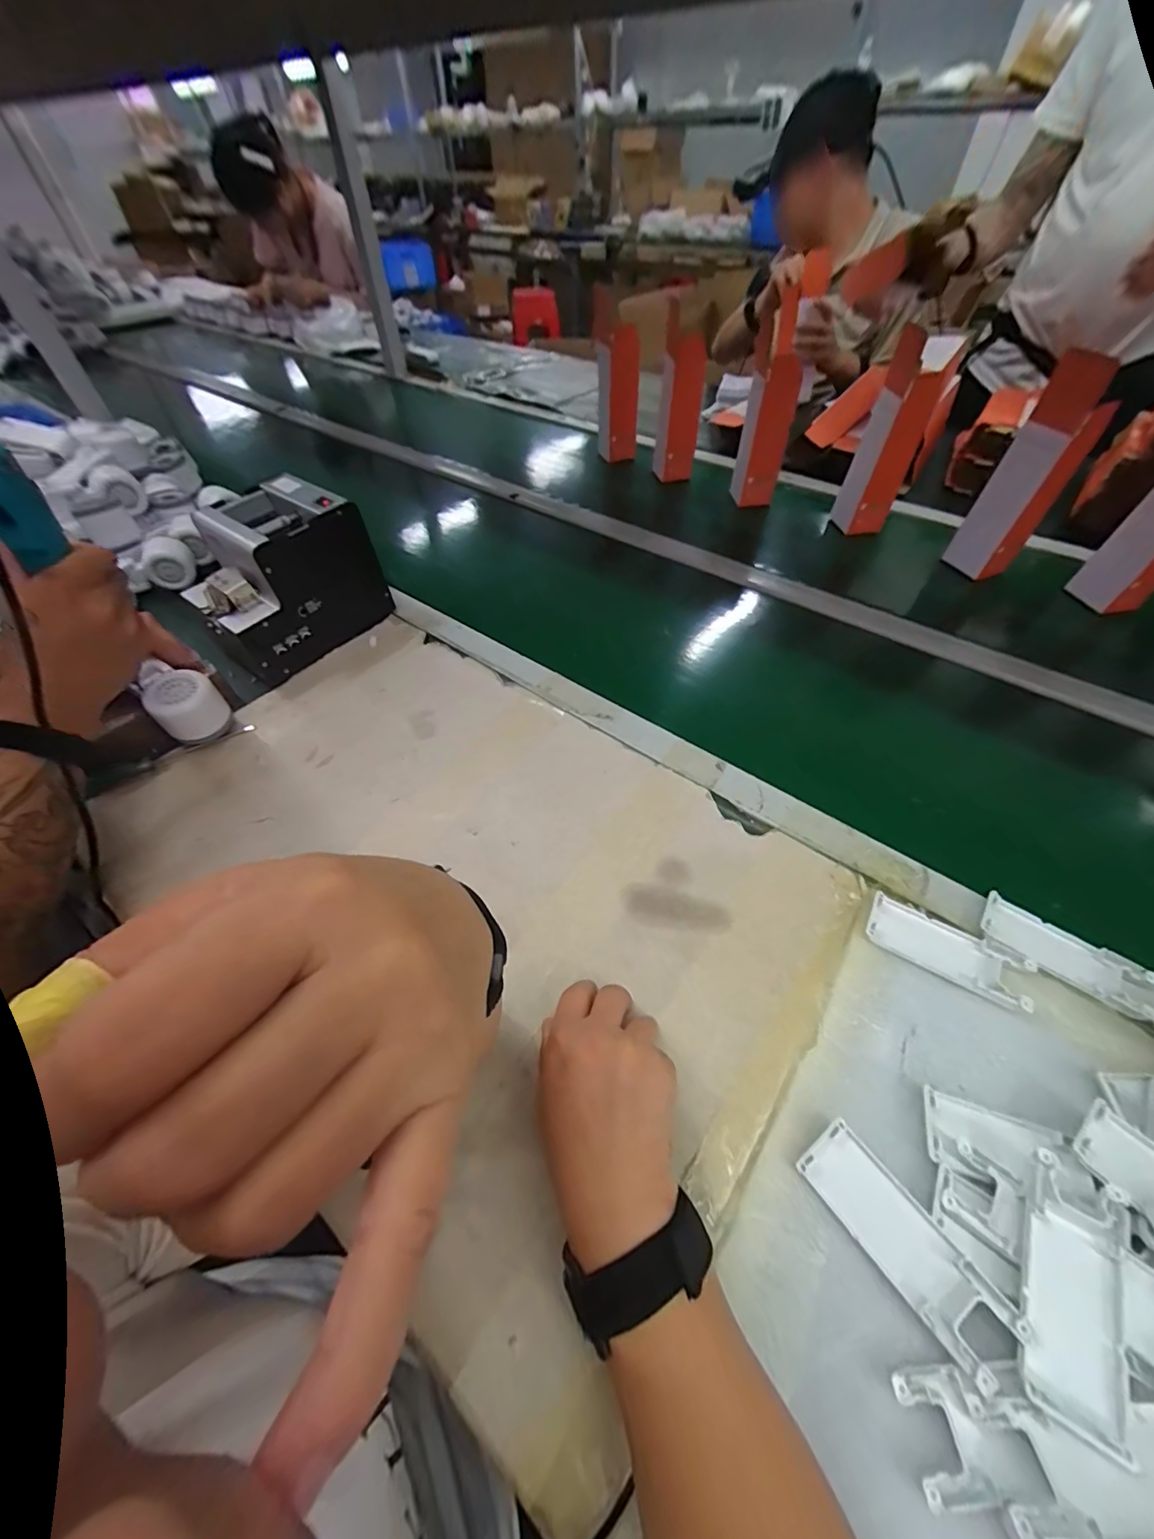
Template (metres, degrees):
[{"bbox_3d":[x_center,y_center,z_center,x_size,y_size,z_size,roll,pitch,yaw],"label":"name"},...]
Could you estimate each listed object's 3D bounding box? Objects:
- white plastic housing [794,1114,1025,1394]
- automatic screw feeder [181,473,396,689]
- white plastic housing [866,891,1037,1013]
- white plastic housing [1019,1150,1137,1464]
[{"bbox_3d":[0.178,0.257,0.271,0.039,0.019,0.105,-31,57,-21],"label":"white plastic housing"},{"bbox_3d":[-0.338,-0.216,0.572,0.121,0.152,0.183,30,59,23],"label":"automatic screw feeder"},{"bbox_3d":[0.273,0.134,0.367,0.105,0.018,0.039,26,57,21],"label":"white plastic housing"},{"bbox_3d":[0.254,0.264,0.250,0.037,0.017,0.104,25,57,20],"label":"white plastic housing"}]

